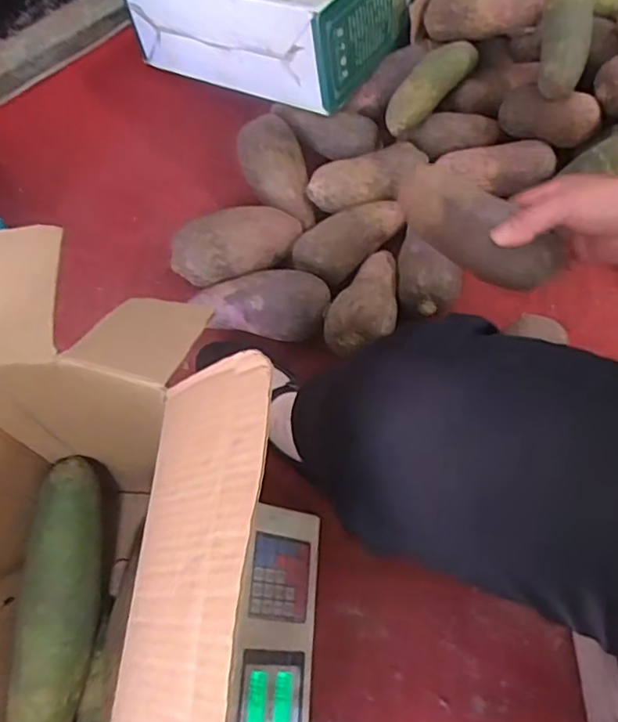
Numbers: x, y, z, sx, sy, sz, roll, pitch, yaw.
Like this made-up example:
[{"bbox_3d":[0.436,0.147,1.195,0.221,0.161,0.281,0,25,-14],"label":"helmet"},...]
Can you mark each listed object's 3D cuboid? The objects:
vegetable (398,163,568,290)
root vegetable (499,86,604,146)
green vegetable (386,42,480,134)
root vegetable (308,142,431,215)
[{"bbox_3d":[0.138,-0.110,0.489,0.143,0.049,0.051,38,73,14],"label":"vegetable"},{"bbox_3d":[0.310,-0.325,0.778,0.130,0.060,0.057,28,69,35],"label":"root vegetable"},{"bbox_3d":[0.156,-0.361,0.792,0.051,0.054,0.192,35,72,16],"label":"green vegetable"},{"bbox_3d":[0.078,-0.238,0.770,0.157,0.047,0.057,-17,67,-6],"label":"root vegetable"}]

